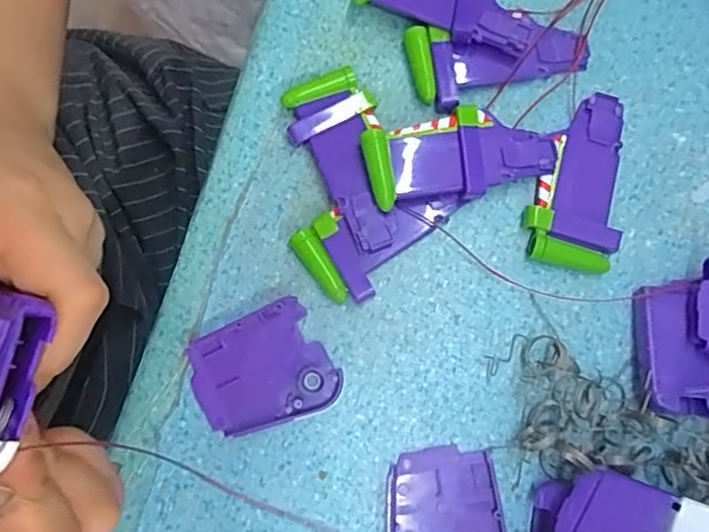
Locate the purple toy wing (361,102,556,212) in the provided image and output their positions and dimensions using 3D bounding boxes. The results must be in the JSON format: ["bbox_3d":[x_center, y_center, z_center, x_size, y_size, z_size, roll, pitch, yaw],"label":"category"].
[{"bbox_3d":[0.050,-0.052,0.291,0.087,0.018,0.040,-13,79,-2],"label":"purple toy wing"}]

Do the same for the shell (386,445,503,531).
[{"bbox_3d":[0.038,0.112,0.267,0.051,0.005,0.061,-9,79,-1],"label":"shell"}]

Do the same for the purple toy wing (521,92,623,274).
[{"bbox_3d":[0.110,-0.042,0.296,0.042,0.011,0.089,15,79,4],"label":"purple toy wing"}]

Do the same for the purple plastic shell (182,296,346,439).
[{"bbox_3d":[-0.043,0.049,0.279,0.061,0.006,0.052,-26,79,-4],"label":"purple plastic shell"}]

